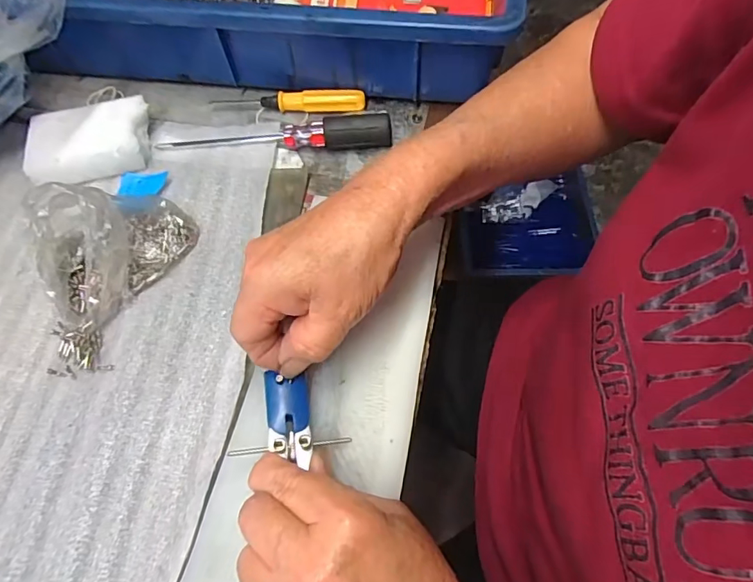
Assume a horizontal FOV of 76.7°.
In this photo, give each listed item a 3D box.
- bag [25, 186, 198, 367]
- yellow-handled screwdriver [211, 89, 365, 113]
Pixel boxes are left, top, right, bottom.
[{"bbox_3d":[-0.159,-0.017,0.280,0.086,0.057,0.102,-13,61,-4],"label":"bag"},{"bbox_3d":[-0.070,-0.152,0.374,0.121,0.012,0.010,2,61,5],"label":"yellow-handled screwdriver"}]

